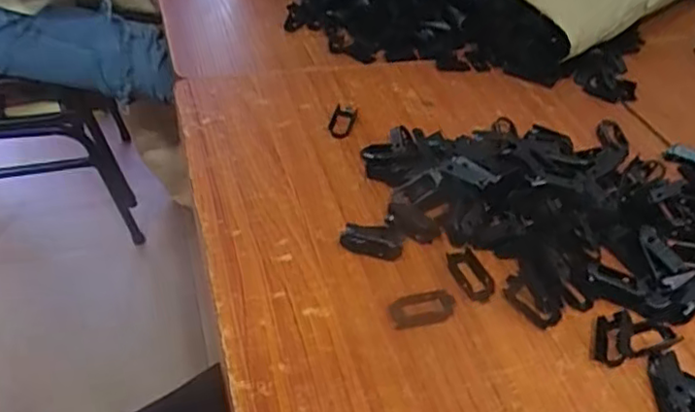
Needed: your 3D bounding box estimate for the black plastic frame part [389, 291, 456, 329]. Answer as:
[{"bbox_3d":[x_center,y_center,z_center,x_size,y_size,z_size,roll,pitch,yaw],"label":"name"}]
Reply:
[{"bbox_3d":[0.058,0.078,0.469,0.051,0.004,0.028,-5,43,-13],"label":"black plastic frame part"}]

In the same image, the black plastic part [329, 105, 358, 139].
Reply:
[{"bbox_3d":[-0.004,-0.089,0.635,0.022,0.007,0.059,12,42,6],"label":"black plastic part"}]

